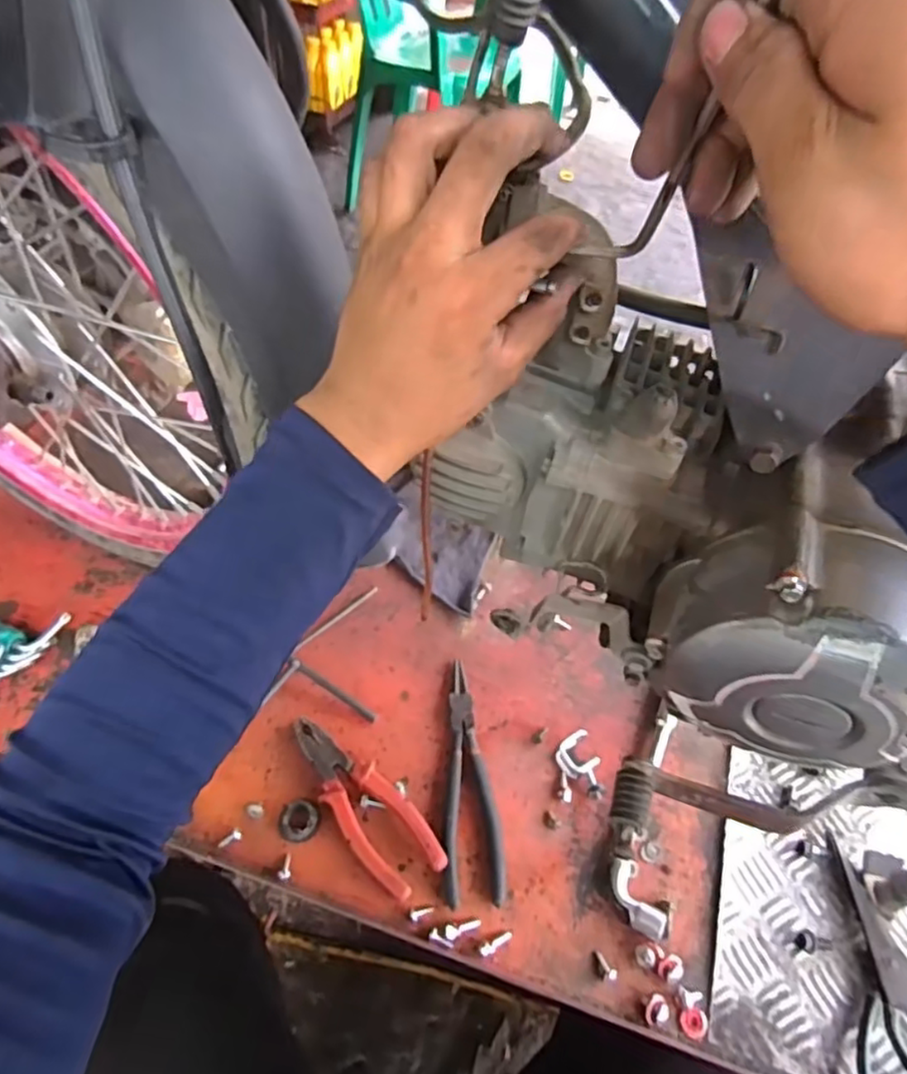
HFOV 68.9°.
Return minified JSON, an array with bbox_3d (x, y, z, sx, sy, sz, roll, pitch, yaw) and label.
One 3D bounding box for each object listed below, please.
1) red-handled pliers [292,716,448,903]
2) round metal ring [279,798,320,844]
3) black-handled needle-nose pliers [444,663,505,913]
[{"bbox_3d":[-0.081,0.224,0.575,0.057,0.022,0.179,-31,59,-25],"label":"red-handled pliers"},{"bbox_3d":[-0.132,0.243,0.567,0.033,0.008,0.035,2,51,-2],"label":"round metal ring"},{"bbox_3d":[0.013,0.212,0.596,0.050,0.013,0.211,-1,51,-4],"label":"black-handled needle-nose pliers"}]

